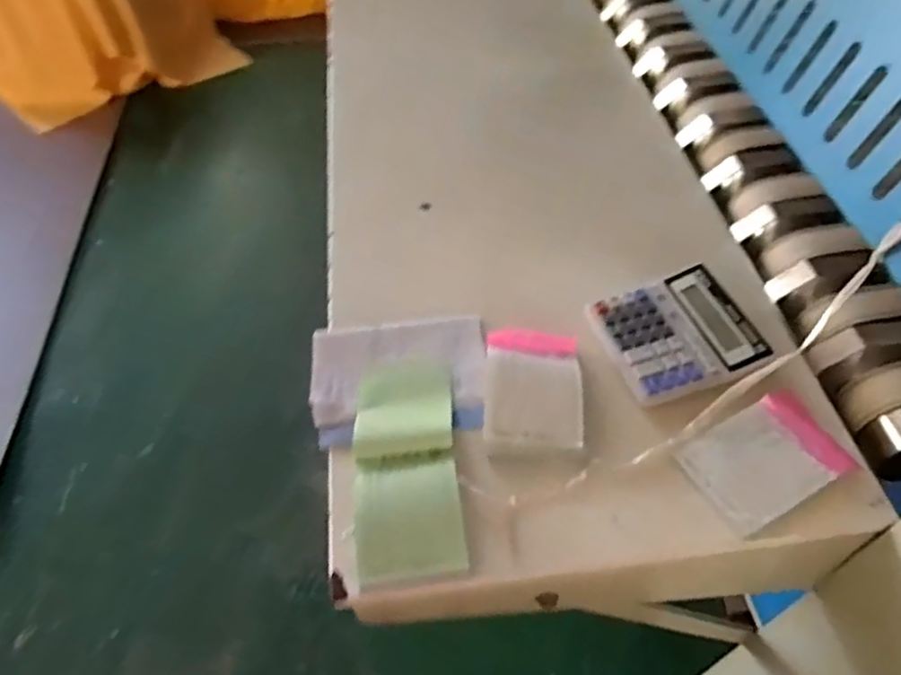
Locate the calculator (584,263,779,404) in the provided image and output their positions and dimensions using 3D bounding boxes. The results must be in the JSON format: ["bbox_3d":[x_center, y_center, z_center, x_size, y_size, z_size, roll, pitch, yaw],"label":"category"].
[{"bbox_3d":[0.265,-0.009,0.747,0.165,0.028,0.160,-14,53,-11],"label":"calculator"}]

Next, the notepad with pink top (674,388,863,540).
[{"bbox_3d":[0.327,0.123,0.654,0.159,0.010,0.105,-24,55,-18],"label":"notepad with pink top"}]

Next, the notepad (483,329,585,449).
[{"bbox_3d":[0.095,0.055,0.718,0.105,0.018,0.145,4,52,3],"label":"notepad"}]

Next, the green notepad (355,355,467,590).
[{"bbox_3d":[-0.048,0.121,0.679,0.106,0.034,0.268,-4,52,-3],"label":"green notepad"}]

